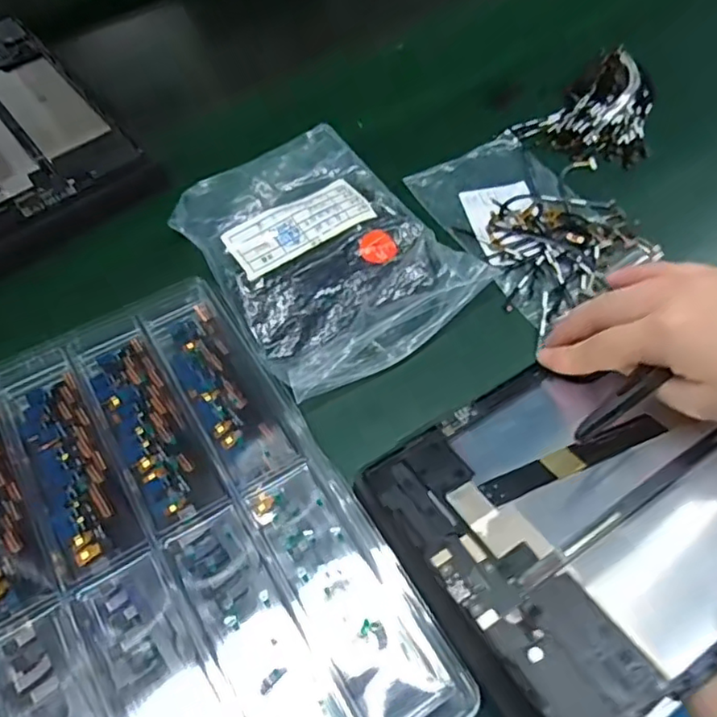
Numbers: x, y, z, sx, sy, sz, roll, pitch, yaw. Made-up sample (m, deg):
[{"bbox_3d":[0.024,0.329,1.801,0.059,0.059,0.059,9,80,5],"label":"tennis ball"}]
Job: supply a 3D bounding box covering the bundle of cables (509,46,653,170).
[{"bbox_3d":[0.188,-0.185,0.448,0.106,0.020,0.081,-36,64,-20],"label":"bundle of cables"}]

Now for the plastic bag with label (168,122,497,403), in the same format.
[{"bbox_3d":[-0.022,-0.072,0.379,0.138,0.021,0.176,-30,62,-18],"label":"plastic bag with label"}]

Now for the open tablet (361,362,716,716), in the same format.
[{"bbox_3d":[0.129,0.054,0.279,0.210,0.012,0.146,-27,50,-18],"label":"open tablet"}]

